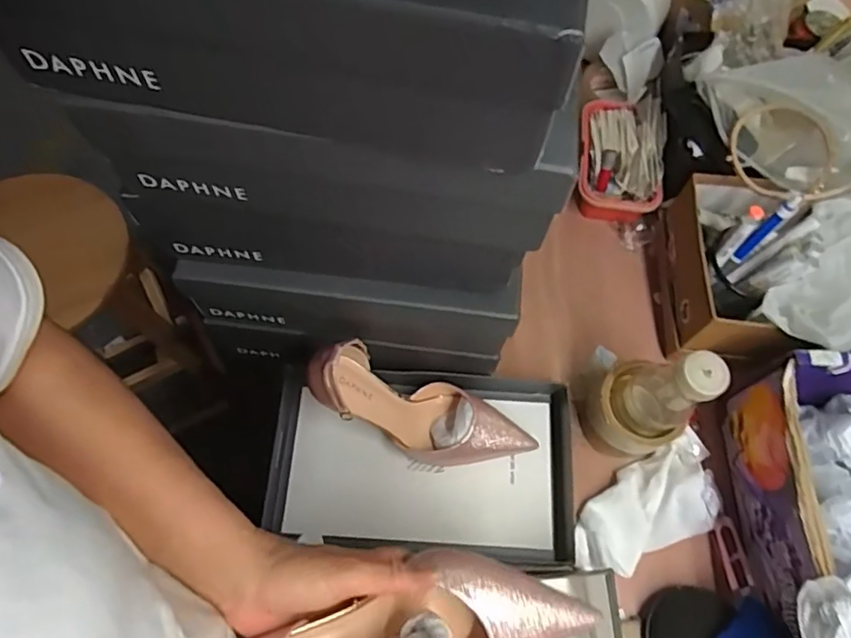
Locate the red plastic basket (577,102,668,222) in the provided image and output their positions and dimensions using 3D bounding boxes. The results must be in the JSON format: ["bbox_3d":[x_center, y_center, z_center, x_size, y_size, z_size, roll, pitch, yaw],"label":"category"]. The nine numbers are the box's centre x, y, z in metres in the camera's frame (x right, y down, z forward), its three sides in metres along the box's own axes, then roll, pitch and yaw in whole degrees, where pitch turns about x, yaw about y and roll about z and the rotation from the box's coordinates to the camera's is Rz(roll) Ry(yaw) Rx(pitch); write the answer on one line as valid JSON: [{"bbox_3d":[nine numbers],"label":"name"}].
[{"bbox_3d":[0.249,-0.211,0.760,0.101,0.065,0.171,8,67,2],"label":"red plastic basket"}]

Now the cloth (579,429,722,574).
[{"bbox_3d":[0.231,0.190,0.602,0.183,0.034,0.094,-26,70,-12],"label":"cloth"}]

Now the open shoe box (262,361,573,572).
[{"bbox_3d":[0.000,0.152,0.623,0.315,0.054,0.192,5,67,1],"label":"open shoe box"}]

